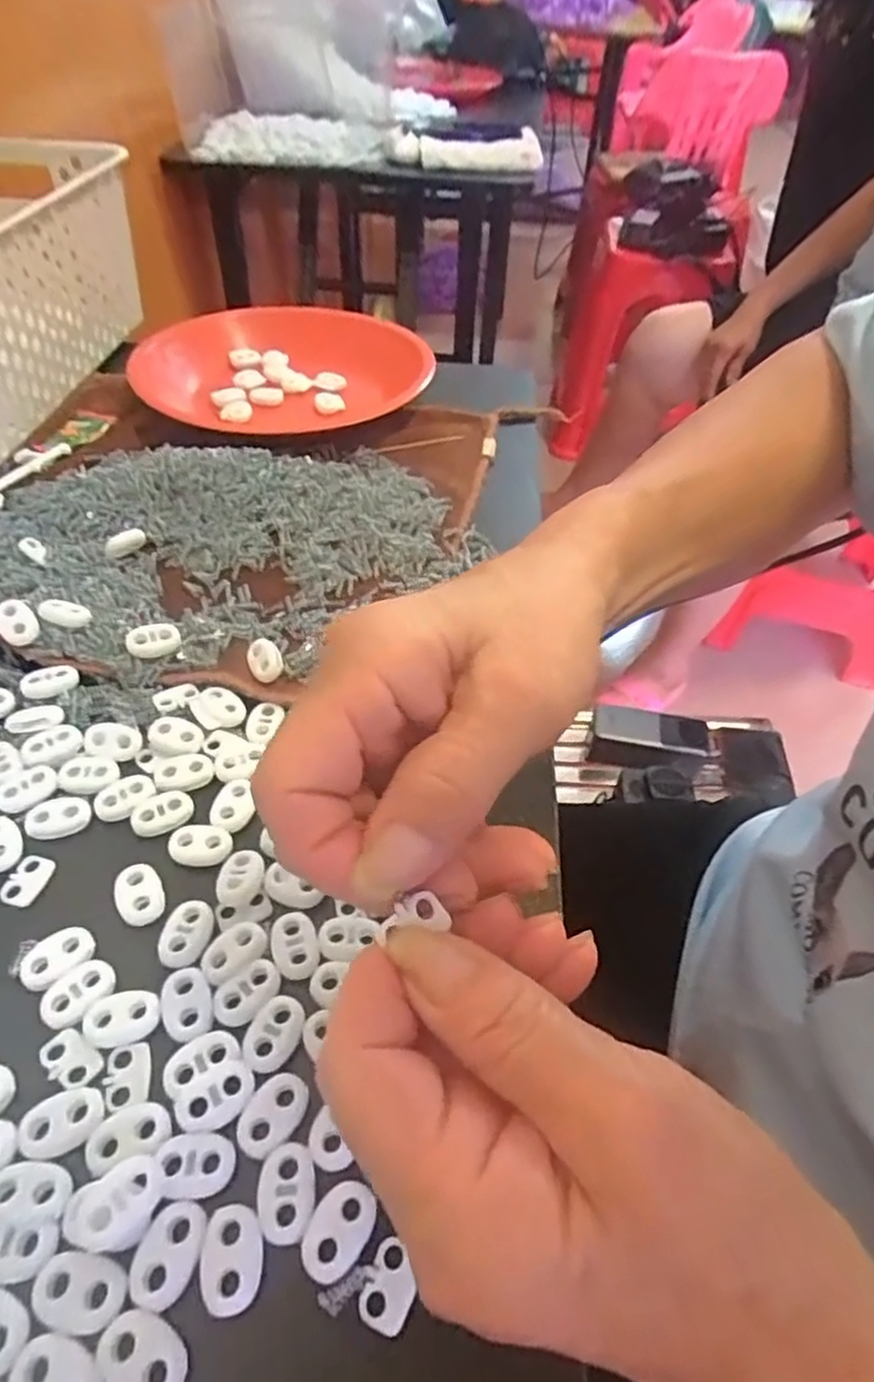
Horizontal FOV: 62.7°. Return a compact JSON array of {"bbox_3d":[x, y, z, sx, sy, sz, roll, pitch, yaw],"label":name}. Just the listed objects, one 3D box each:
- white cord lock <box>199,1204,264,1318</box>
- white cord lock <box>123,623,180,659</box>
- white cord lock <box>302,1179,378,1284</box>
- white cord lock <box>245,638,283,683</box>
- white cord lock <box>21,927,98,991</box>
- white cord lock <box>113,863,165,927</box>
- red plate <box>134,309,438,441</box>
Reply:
[{"bbox_3d":[-0.053,0.146,0.185,0.015,0.004,0.022,-5,48,-9],"label":"white cord lock"},{"bbox_3d":[-0.126,-0.022,0.320,0.022,0.012,0.013,-16,50,-18],"label":"white cord lock"},{"bbox_3d":[-0.026,0.142,0.189,0.017,0.004,0.022,24,50,17],"label":"white cord lock"},{"bbox_3d":[-0.077,-0.014,0.319,0.014,0.004,0.022,-25,62,-5],"label":"white cord lock"},{"bbox_3d":[-0.125,0.087,0.235,0.016,0.004,0.023,35,54,25],"label":"white cord lock"},{"bbox_3d":[-0.104,0.071,0.251,0.016,0.004,0.022,-17,51,-19],"label":"white cord lock"},{"bbox_3d":[-0.104,-0.219,0.492,0.188,0.040,0.189,1,48,-2],"label":"red plate"}]

